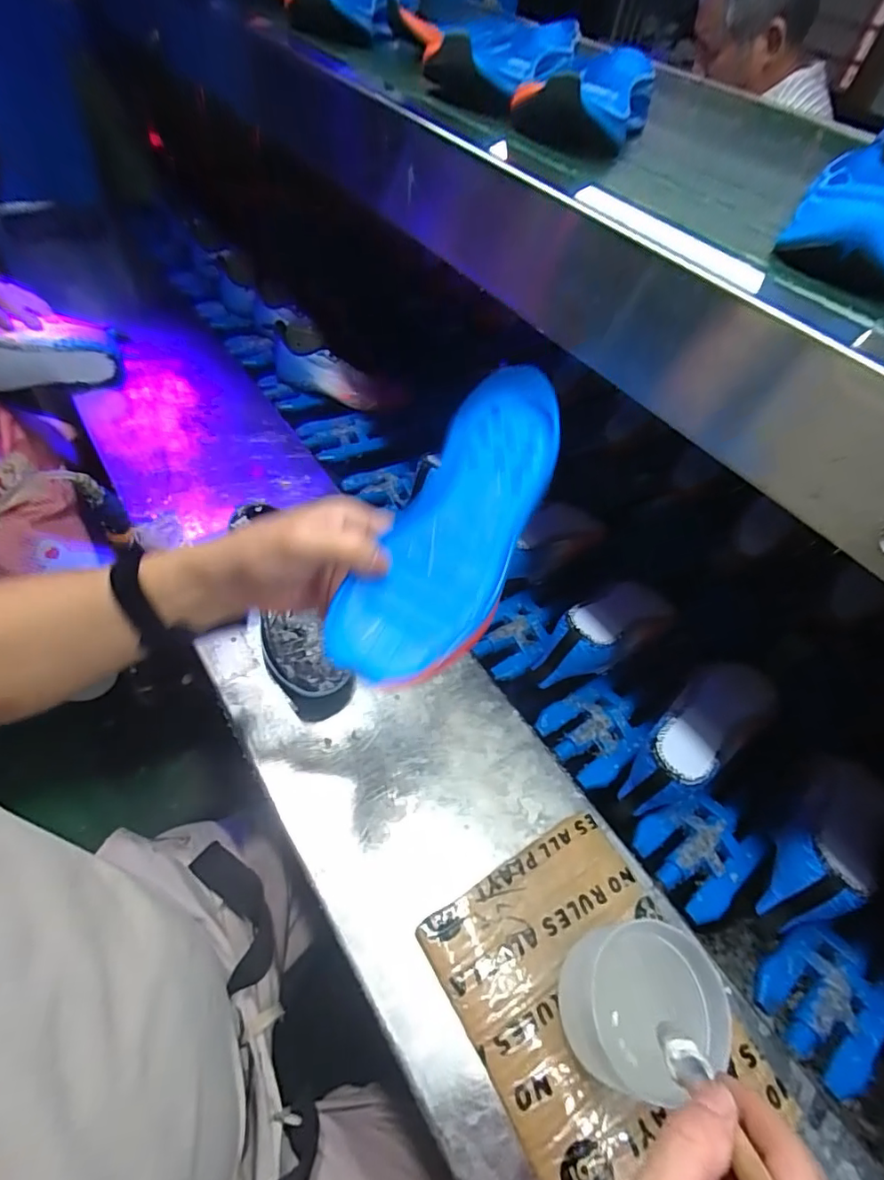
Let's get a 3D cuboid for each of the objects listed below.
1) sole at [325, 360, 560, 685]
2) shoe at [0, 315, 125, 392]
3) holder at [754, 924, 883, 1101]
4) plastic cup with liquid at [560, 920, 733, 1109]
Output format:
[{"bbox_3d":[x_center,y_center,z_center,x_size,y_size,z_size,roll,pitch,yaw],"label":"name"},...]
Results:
[{"bbox_3d":[0.014,-0.046,0.357,0.083,0.030,0.244,24,72,14],"label":"sole"},{"bbox_3d":[-0.550,-0.303,0.697,0.221,0.081,0.080,-15,52,-34],"label":"shoe"},{"bbox_3d":[0.331,0.349,0.448,0.115,0.026,0.093,-21,56,-20],"label":"holder"},{"bbox_3d":[0.136,0.285,0.358,0.094,0.061,0.092,2,51,-3],"label":"plastic cup with liquid"}]

